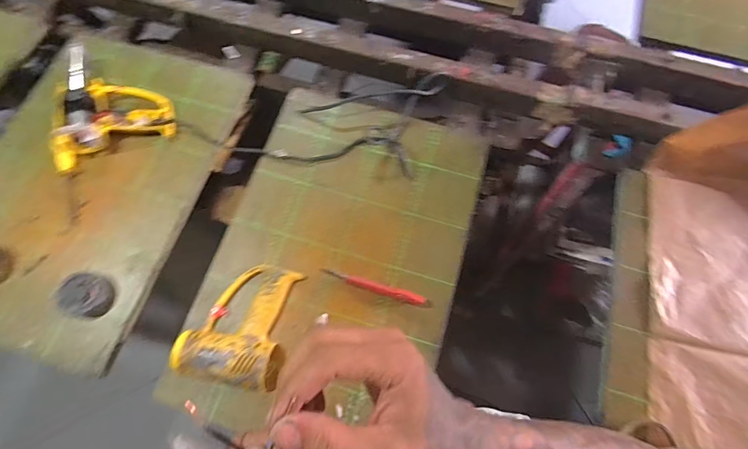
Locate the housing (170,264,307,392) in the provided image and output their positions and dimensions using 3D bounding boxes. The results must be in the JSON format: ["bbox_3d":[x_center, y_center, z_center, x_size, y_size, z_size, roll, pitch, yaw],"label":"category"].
[{"bbox_3d":[-0.212,0.149,0.593,0.152,0.040,0.187,14,72,6],"label":"housing"}]

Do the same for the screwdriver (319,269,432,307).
[{"bbox_3d":[0.002,0.104,0.613,0.182,0.021,0.015,15,72,6],"label":"screwdriver"}]

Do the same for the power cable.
[{"bbox_3d":[-0.117,-0.176,0.701,0.518,0.042,0.189,-2,71,0],"label":"power cable"}]

